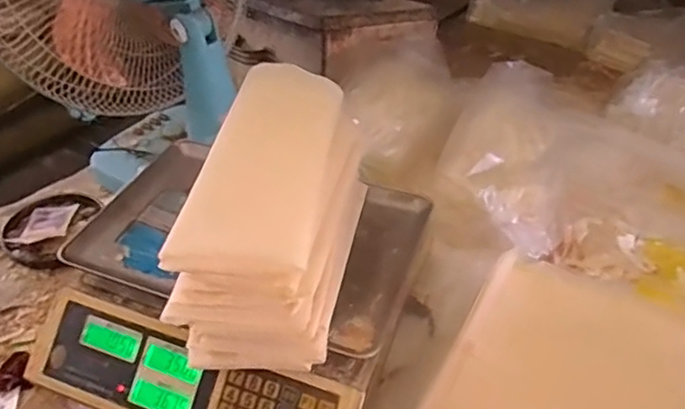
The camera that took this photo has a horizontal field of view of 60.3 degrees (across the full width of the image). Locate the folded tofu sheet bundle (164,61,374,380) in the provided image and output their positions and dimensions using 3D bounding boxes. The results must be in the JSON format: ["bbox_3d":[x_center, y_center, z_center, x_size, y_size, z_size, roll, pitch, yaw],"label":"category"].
[{"bbox_3d":[-0.058,0.000,0.531,0.124,0.164,0.231,6,40,8],"label":"folded tofu sheet bundle"}]

